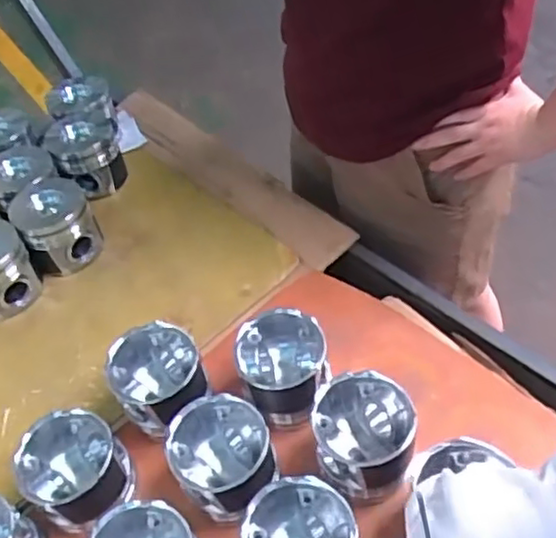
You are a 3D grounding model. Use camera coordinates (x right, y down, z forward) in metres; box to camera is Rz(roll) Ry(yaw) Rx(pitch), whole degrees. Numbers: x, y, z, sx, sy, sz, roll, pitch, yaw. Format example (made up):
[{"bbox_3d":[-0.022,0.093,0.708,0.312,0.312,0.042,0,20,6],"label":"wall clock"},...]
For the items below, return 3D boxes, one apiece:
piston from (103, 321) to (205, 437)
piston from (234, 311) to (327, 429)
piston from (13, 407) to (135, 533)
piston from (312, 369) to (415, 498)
[{"bbox_3d":[-0.125,0.119,0.714,0.089,0.089,0.097,-6,49,7],"label":"piston"},{"bbox_3d":[0.007,0.108,0.707,0.090,0.085,0.101,-8,49,5],"label":"piston"},{"bbox_3d":[-0.192,0.201,0.660,0.092,0.096,0.089,-6,49,7],"label":"piston"},{"bbox_3d":[0.080,0.160,0.647,0.089,0.088,0.092,-6,49,7],"label":"piston"}]

